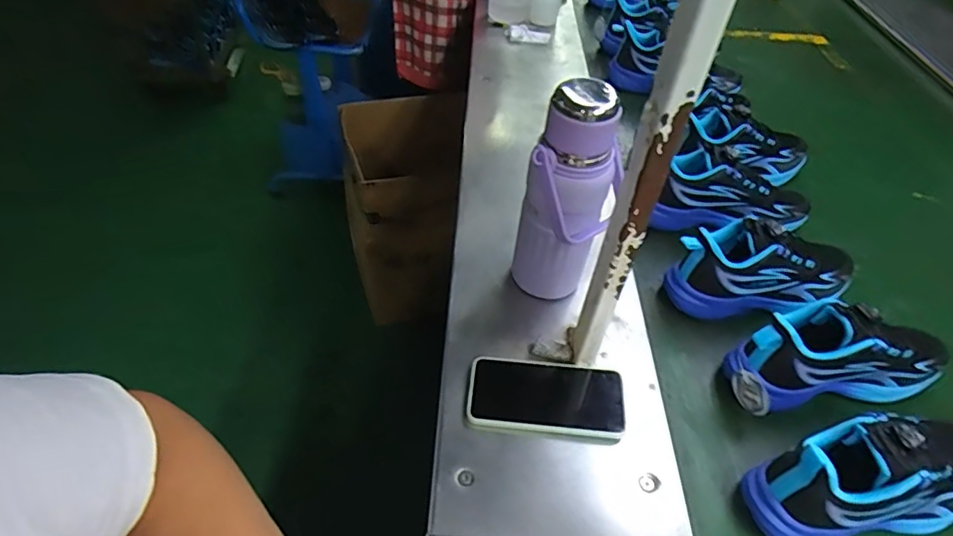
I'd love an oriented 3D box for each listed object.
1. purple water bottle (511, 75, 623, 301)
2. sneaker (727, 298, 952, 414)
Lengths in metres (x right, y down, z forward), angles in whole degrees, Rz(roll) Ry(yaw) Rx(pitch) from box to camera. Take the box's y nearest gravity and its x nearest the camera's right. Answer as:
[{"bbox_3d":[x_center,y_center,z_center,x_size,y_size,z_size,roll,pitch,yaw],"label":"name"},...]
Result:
[{"bbox_3d":[0.098,-0.063,0.592,0.087,0.270,0.071,16,48,8],"label":"purple water bottle"},{"bbox_3d":[0.410,0.092,0.596,0.247,0.125,0.084,-5,48,-11],"label":"sneaker"}]

